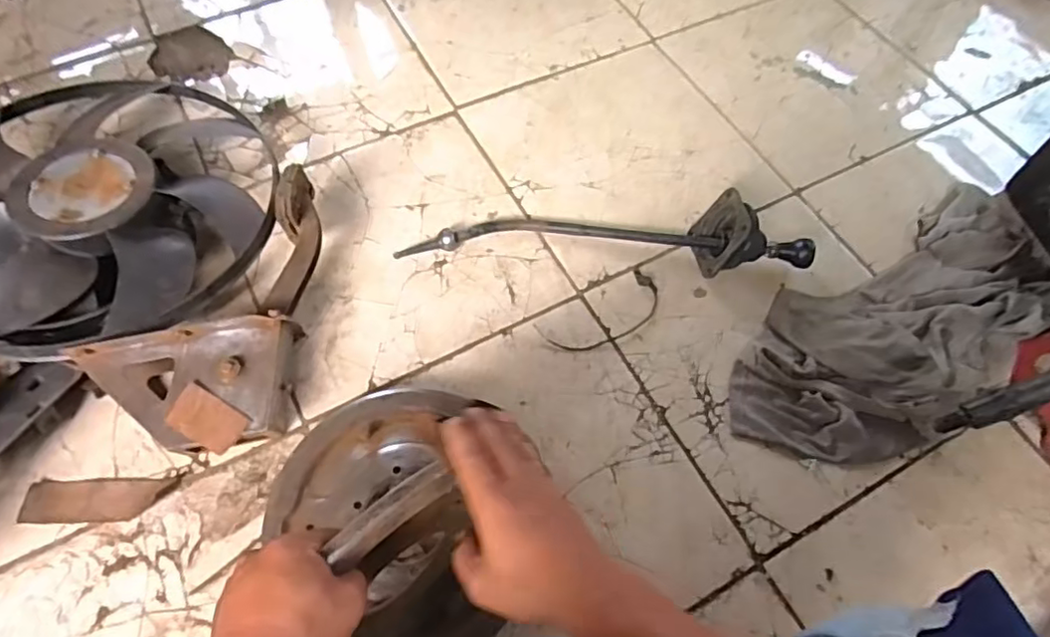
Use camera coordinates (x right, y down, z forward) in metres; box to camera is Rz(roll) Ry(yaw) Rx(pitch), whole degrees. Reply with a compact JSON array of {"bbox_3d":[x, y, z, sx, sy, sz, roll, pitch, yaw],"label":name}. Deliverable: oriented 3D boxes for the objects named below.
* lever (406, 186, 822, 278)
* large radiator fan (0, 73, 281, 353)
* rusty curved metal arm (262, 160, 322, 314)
[{"bbox_3d":[0.120,-0.127,0.884,0.579,0.100,0.110,2,65,-1],"label":"lever"},{"bbox_3d":[-0.589,-0.164,0.865,0.469,0.118,0.468,1,65,-2],"label":"large radiator fan"},{"bbox_3d":[-0.306,-0.103,0.808,0.054,0.064,0.210,4,62,0],"label":"rusty curved metal arm"}]

